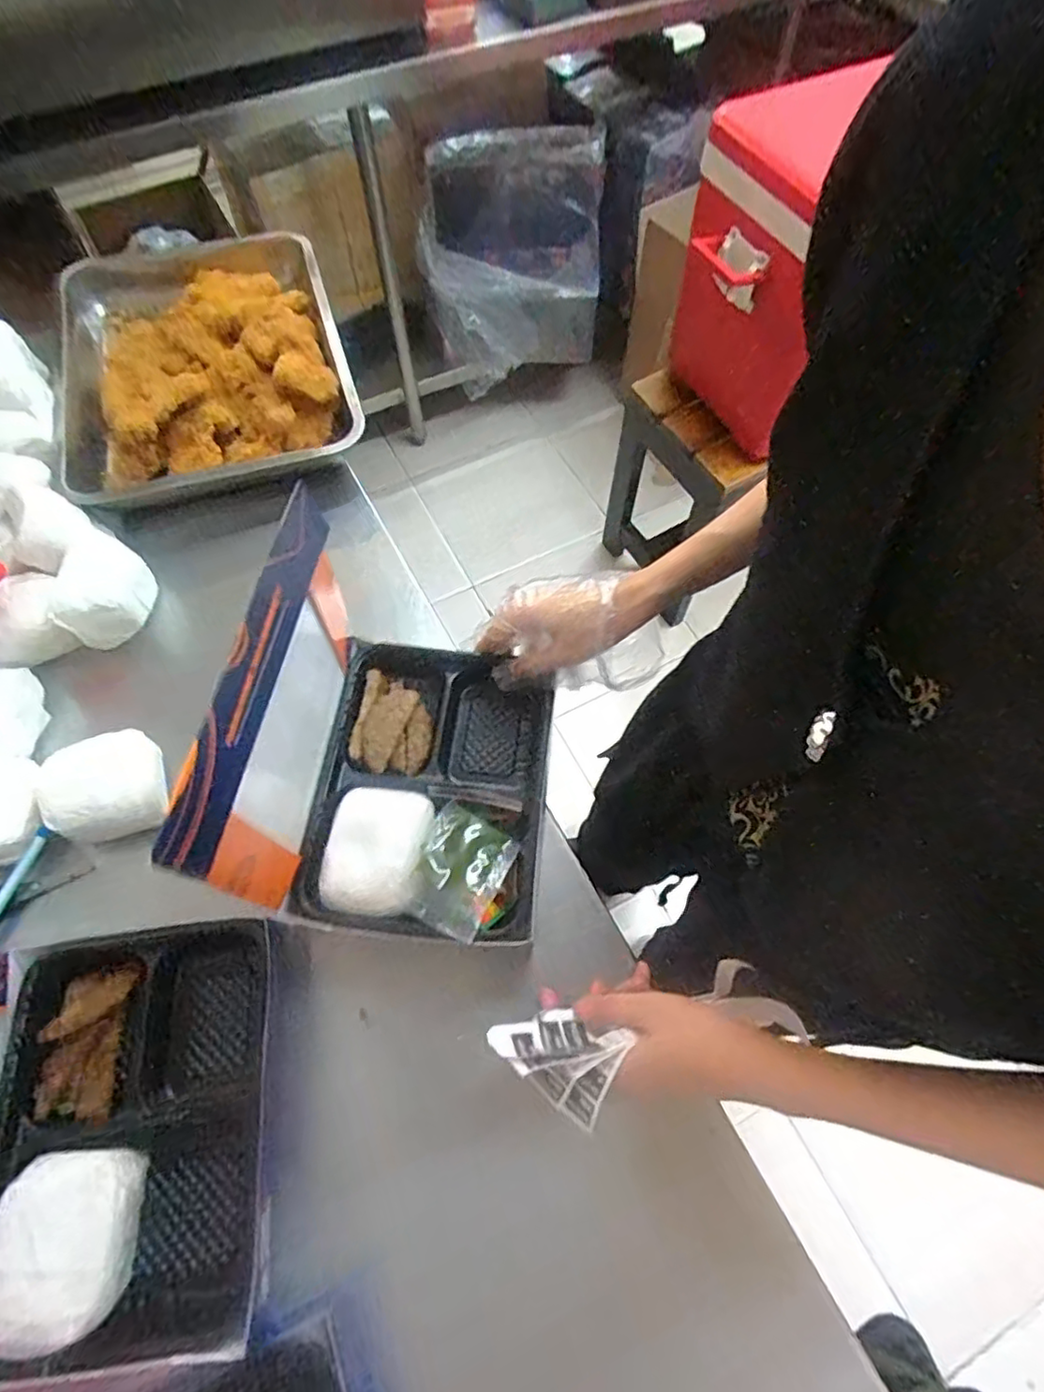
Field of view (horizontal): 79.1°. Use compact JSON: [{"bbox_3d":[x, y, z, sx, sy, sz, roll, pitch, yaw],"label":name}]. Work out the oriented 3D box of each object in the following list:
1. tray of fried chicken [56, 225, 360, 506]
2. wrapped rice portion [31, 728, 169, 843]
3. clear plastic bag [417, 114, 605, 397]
[{"bbox_3d":[-0.341,-0.366,0.686,0.292,0.073,0.388,-17,65,-8],"label":"tray of fried chicken"},{"bbox_3d":[-0.316,0.066,0.476,0.084,0.042,0.085,-19,65,-9],"label":"wrapped rice portion"},{"bbox_3d":[-0.032,-1.066,1.542,0.421,0.390,0.387,1,64,1],"label":"clear plastic bag"}]

